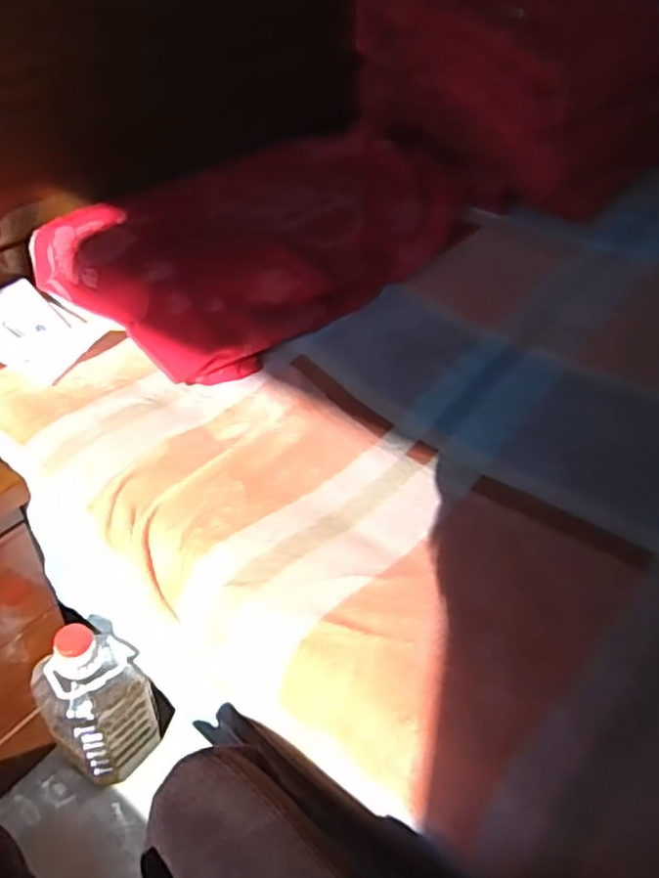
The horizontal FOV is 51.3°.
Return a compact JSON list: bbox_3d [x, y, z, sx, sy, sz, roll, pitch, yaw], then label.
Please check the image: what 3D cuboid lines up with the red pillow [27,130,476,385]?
[{"bbox_3d":[-0.108,-0.290,0.992,0.330,0.152,0.565,26,46,27],"label":"red pillow"}]

